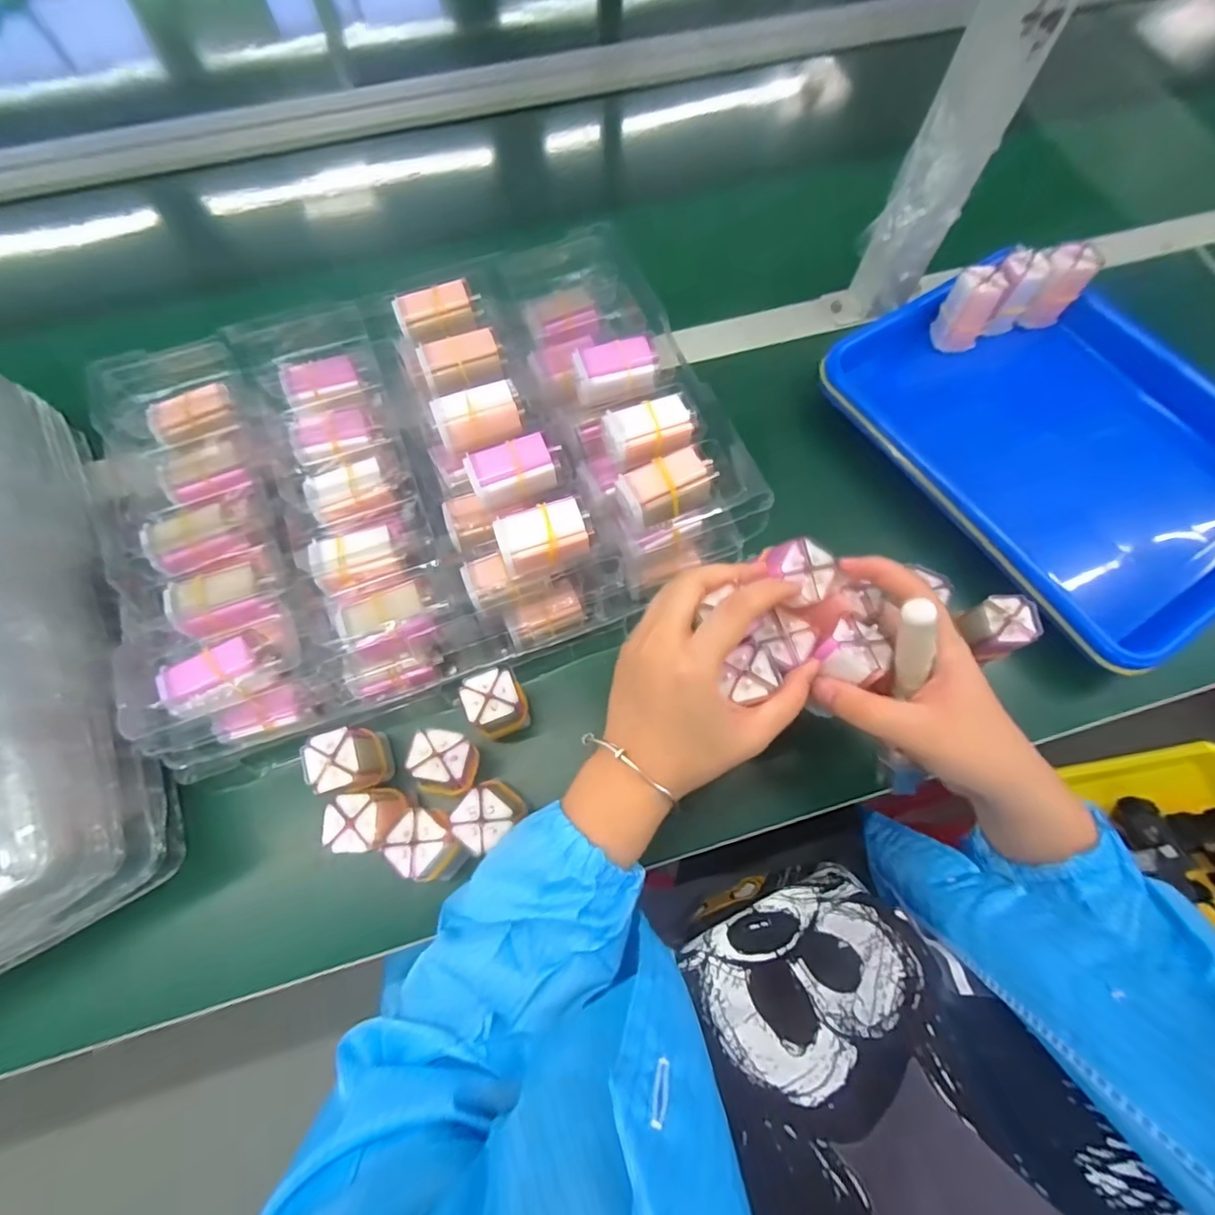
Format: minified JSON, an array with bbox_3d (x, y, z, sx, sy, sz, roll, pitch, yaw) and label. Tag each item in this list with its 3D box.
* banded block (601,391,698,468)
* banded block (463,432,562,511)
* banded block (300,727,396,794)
[{"bbox_3d":[0.029,-0.119,0.386,0.056,0.021,0.039,-16,69,-6],"label":"banded block"},{"bbox_3d":[-0.063,-0.092,0.380,0.058,0.024,0.034,-20,69,-7],"label":"banded block"},{"bbox_3d":[-0.165,0.098,0.364,0.037,0.052,0.035,-23,70,-8],"label":"banded block"}]

